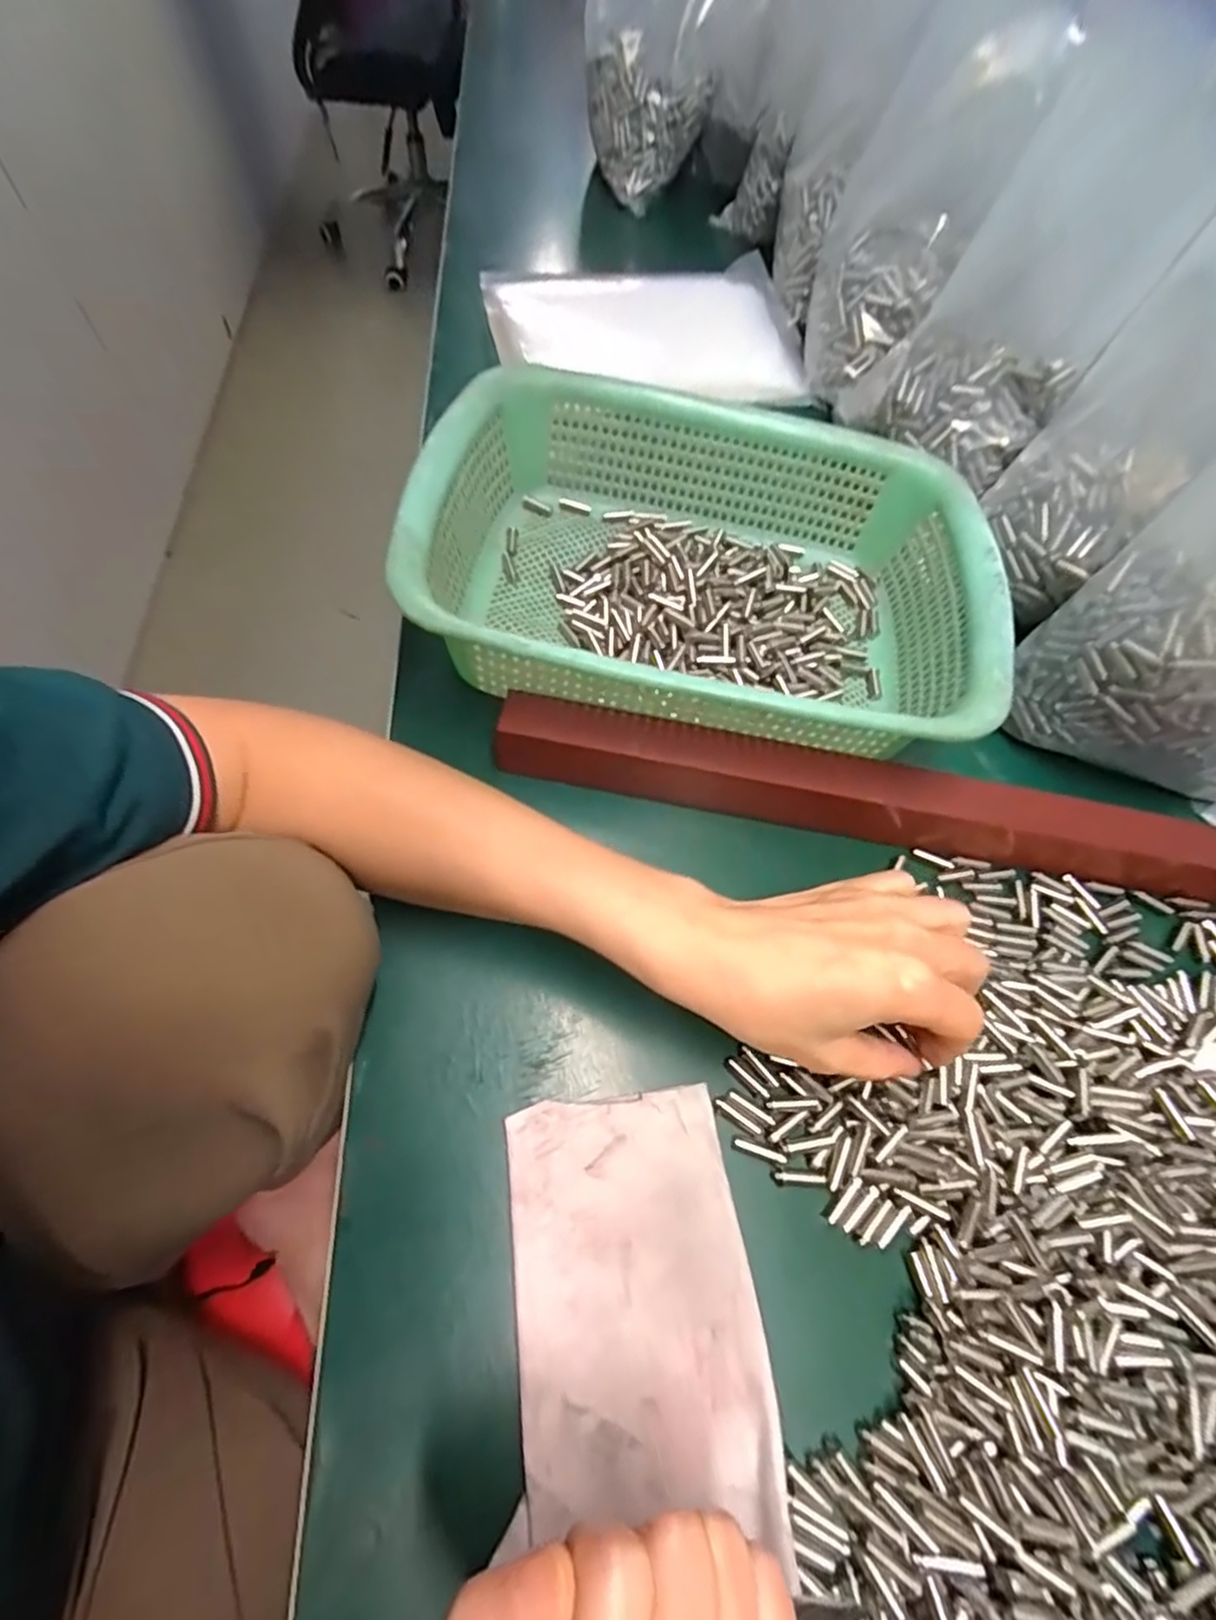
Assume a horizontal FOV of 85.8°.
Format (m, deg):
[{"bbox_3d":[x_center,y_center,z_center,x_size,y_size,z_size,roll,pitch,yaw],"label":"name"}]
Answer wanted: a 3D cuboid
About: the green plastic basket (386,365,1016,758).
[{"bbox_3d":[0.053,-0.132,0.357,0.284,0.090,0.212,12,63,1],"label":"green plastic basket"}]

